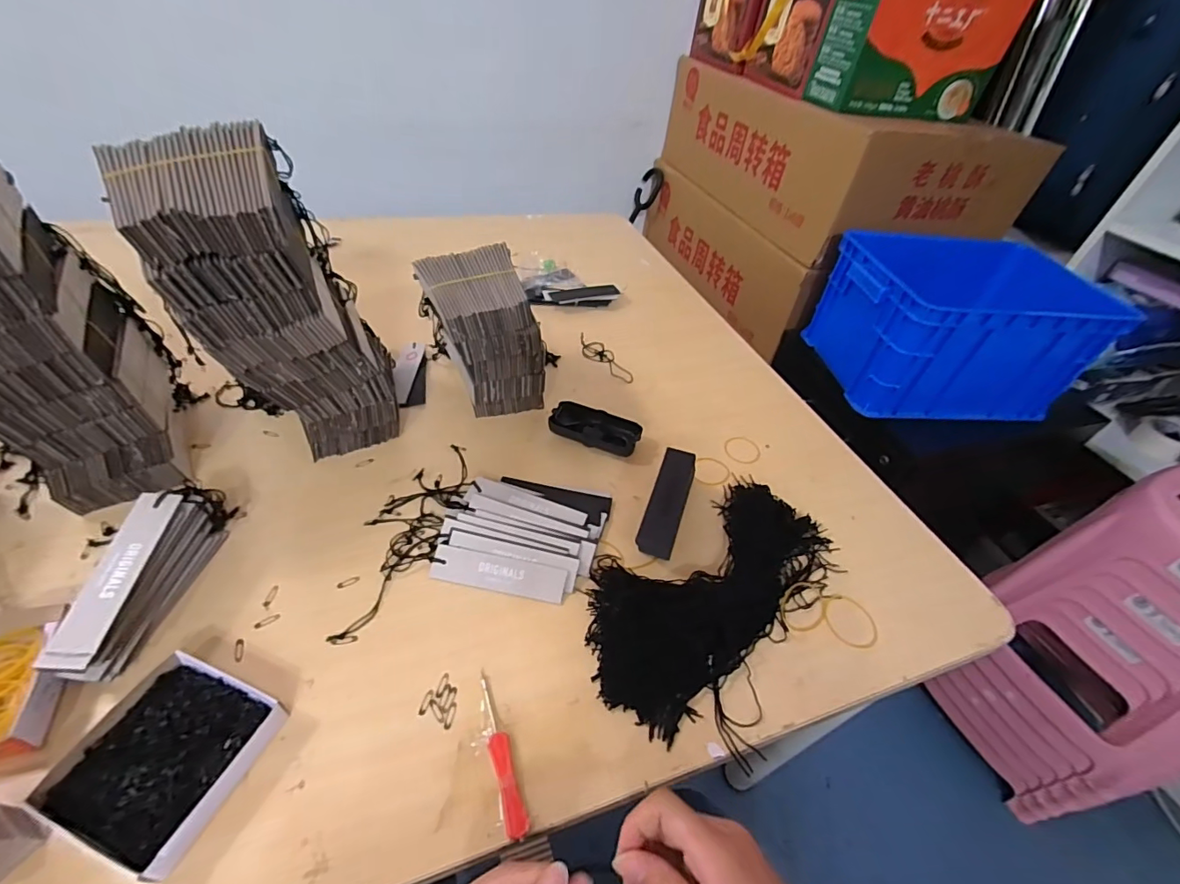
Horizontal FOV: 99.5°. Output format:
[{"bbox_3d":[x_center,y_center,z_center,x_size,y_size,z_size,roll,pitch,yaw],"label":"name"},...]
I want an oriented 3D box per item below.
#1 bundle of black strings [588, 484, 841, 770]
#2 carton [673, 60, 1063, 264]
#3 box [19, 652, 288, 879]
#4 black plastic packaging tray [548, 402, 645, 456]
[{"bbox_3d":[0.118,0.134,0.479,0.170,0.023,0.285,31,48,23],"label":"bundle of black strings"},{"bbox_3d":[0.612,-0.745,1.273,0.561,0.236,0.736,-10,46,-18],"label":"carton"},{"bbox_3d":[-0.284,0.212,0.339,0.102,0.024,0.103,18,44,11],"label":"box"},{"bbox_3d":[0.006,-0.014,0.613,0.108,0.028,0.058,14,43,7],"label":"black plastic packaging tray"}]

